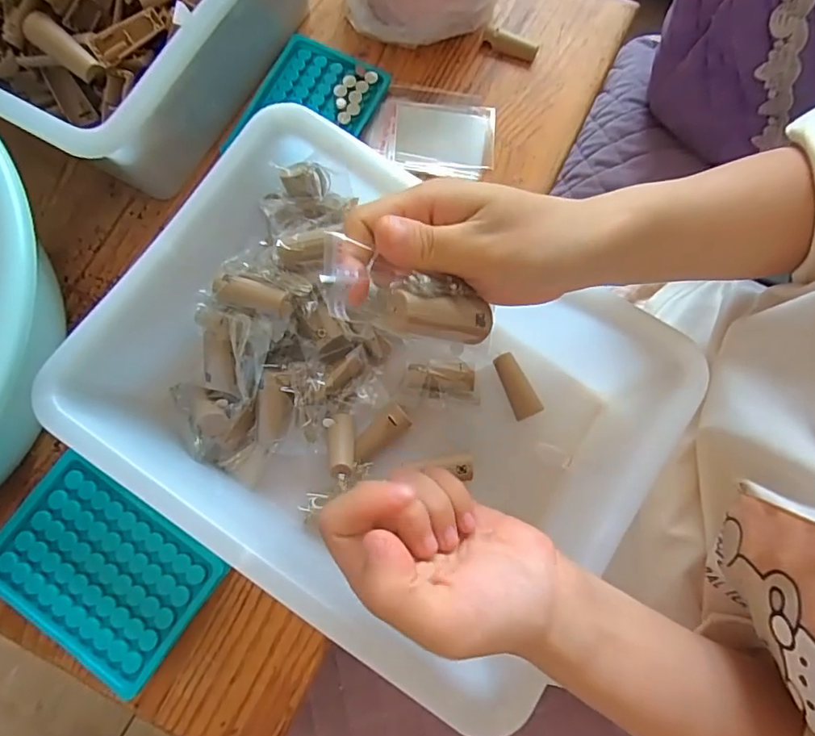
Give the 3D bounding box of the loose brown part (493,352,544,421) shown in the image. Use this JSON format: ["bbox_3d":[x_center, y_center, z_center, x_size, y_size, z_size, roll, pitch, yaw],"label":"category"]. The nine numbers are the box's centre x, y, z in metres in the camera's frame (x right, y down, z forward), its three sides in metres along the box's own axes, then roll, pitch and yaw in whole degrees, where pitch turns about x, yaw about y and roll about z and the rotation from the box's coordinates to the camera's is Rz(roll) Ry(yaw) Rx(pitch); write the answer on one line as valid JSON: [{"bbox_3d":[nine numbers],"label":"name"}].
[{"bbox_3d":[0.081,0.014,0.400,0.019,0.018,0.050,-24,78,-6],"label":"loose brown part"}]

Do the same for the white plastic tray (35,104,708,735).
[{"bbox_3d":[-0.022,0.017,0.355,0.316,0.103,0.250,32,79,7],"label":"white plastic tray"}]

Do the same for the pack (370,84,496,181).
[{"bbox_3d":[0.024,-0.206,0.455,0.103,0.011,0.083,6,77,1],"label":"pack"}]

